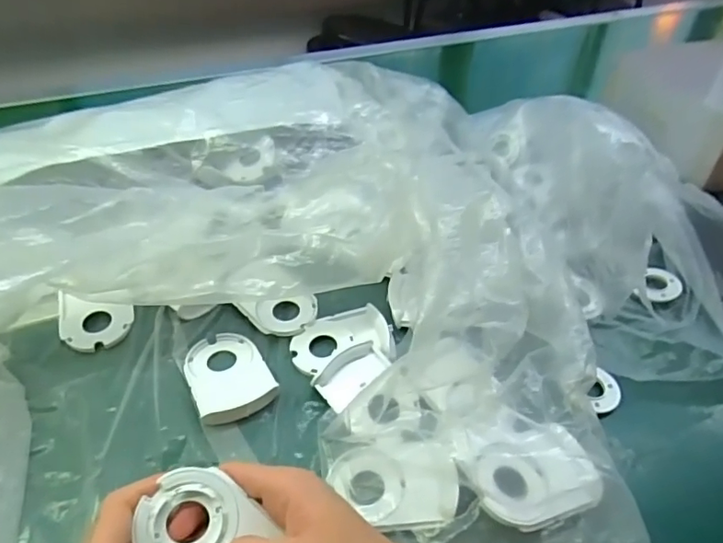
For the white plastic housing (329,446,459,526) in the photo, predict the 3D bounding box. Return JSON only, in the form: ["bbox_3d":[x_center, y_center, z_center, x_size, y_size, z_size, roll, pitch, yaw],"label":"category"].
[{"bbox_3d":[0.021,0.138,0.346,0.078,0.014,0.051,4,43,2],"label":"white plastic housing"}]

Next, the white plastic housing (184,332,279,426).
[{"bbox_3d":[-0.104,0.076,0.409,0.057,0.011,0.084,-22,48,-23],"label":"white plastic housing"}]

